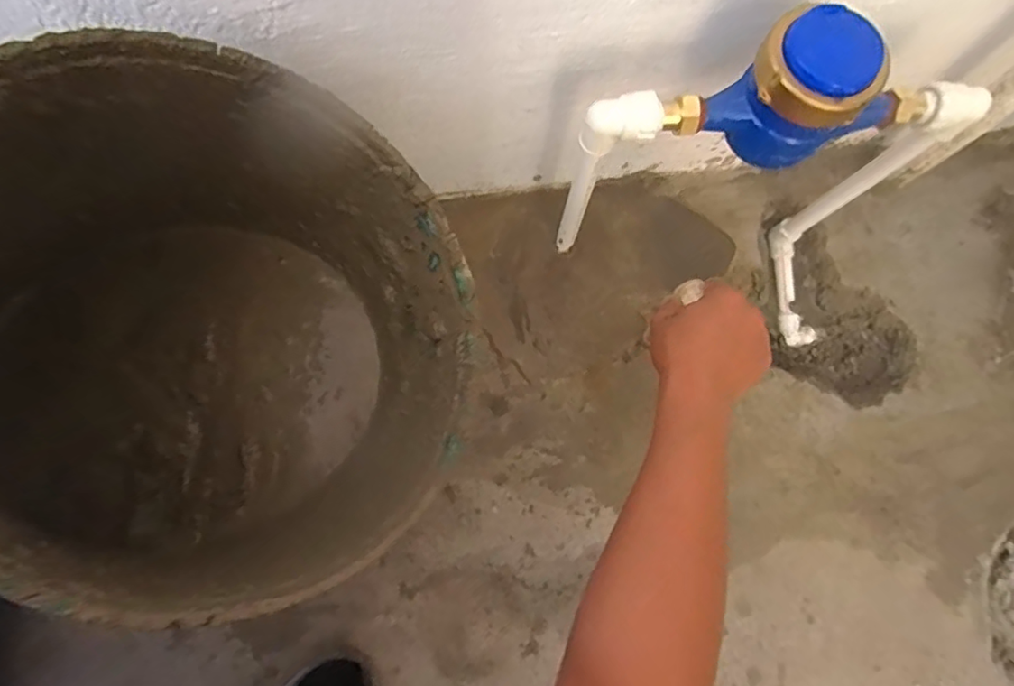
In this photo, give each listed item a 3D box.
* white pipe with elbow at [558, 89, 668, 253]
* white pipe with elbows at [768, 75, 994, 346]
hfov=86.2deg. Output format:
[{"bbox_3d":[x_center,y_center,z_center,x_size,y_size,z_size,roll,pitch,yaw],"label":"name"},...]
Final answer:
[{"bbox_3d":[0.084,-0.141,0.511,0.055,0.247,0.028,3,78,-1],"label":"white pipe with elbow"},{"bbox_3d":[0.346,-0.108,0.541,0.050,0.289,0.155,-2,77,-1],"label":"white pipe with elbows"}]

